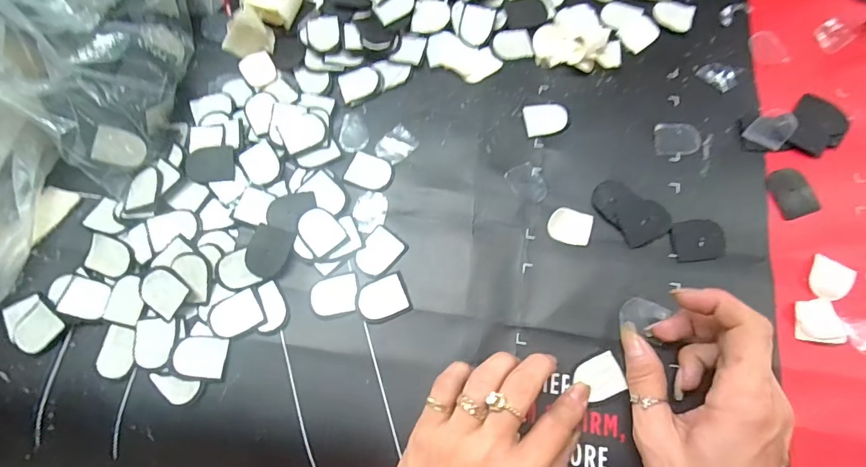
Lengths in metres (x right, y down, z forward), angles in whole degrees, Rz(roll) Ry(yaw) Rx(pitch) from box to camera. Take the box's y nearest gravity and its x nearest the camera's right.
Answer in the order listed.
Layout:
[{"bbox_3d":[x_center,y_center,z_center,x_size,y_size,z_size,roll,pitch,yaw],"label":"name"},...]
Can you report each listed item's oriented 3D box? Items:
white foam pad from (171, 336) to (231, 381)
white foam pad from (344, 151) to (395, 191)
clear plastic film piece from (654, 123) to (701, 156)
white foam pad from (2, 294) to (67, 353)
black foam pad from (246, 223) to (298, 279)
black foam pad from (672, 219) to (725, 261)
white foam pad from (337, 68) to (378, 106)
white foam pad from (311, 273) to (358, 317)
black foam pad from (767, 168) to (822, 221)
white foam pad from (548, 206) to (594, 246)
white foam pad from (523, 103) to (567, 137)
[{"bbox_3d":[-0.146,0.077,0.279,0.031,0.004,0.025,5,73,3],"label":"white foam pad"},{"bbox_3d":[-0.044,-0.044,0.318,0.033,0.004,0.026,20,74,8],"label":"white foam pad"},{"bbox_3d":[0.174,-0.068,0.317,0.031,0.004,0.025,-1,72,2],"label":"clear plastic film piece"},{"bbox_3d":[-0.259,0.056,0.287,0.039,0.006,0.029,41,78,13],"label":"white foam pad"},{"bbox_3d":[-0.110,0.012,0.297,0.028,0.004,0.033,18,74,7],"label":"black foam pad"},{"bbox_3d":[0.177,0.004,0.296,0.034,0.004,0.027,-5,72,0],"label":"black foam pad"},{"bbox_3d":[-0.056,-0.115,0.339,0.030,0.004,0.024,-20,73,-4],"label":"white foam pad"},{"bbox_3d":[-0.065,0.041,0.294,0.030,0.004,0.026,-10,72,-1],"label":"white foam pad"},{"bbox_3d":[0.244,-0.028,0.302,0.028,0.004,0.034,-17,73,-4],"label":"black foam pad"},{"bbox_3d":[0.093,-0.005,0.301,0.028,0.004,0.023,15,73,7],"label":"white foam pad"},{"bbox_3d":[0.083,-0.085,0.327,0.030,0.004,0.025,-7,72,0],"label":"white foam pad"}]

